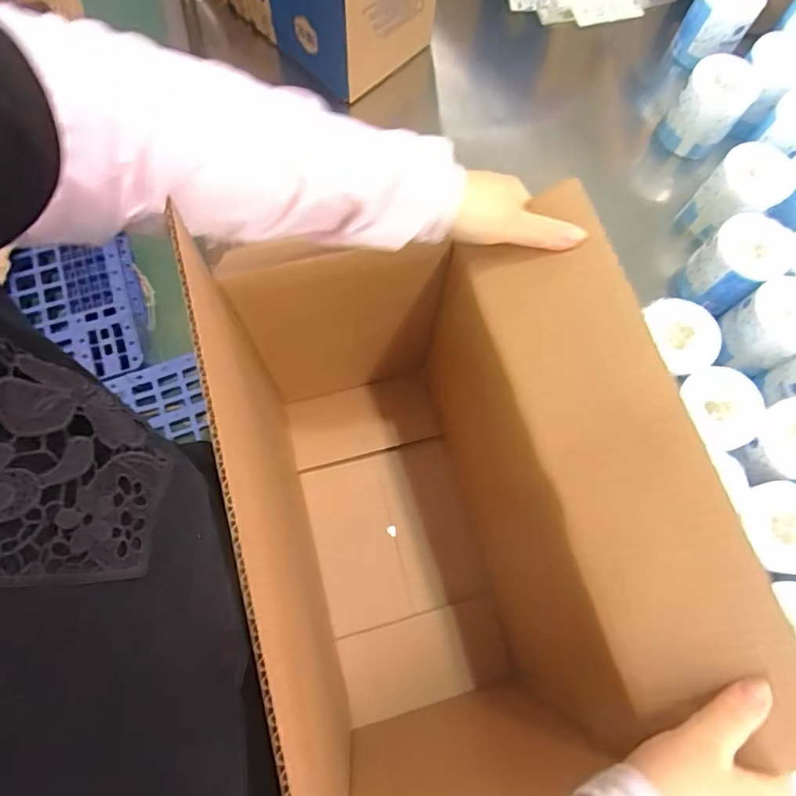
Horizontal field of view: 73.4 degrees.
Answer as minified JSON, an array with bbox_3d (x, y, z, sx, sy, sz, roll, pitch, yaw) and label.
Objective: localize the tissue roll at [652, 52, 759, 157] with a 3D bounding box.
[{"bbox_3d":[0.493,-0.460,0.837,0.100,0.121,0.103,42,76,11],"label":"tissue roll"}]

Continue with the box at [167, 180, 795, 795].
[{"bbox_3d":[0.029,0.105,0.509,0.301,0.388,0.419,-16,72,-6],"label":"box"}]

